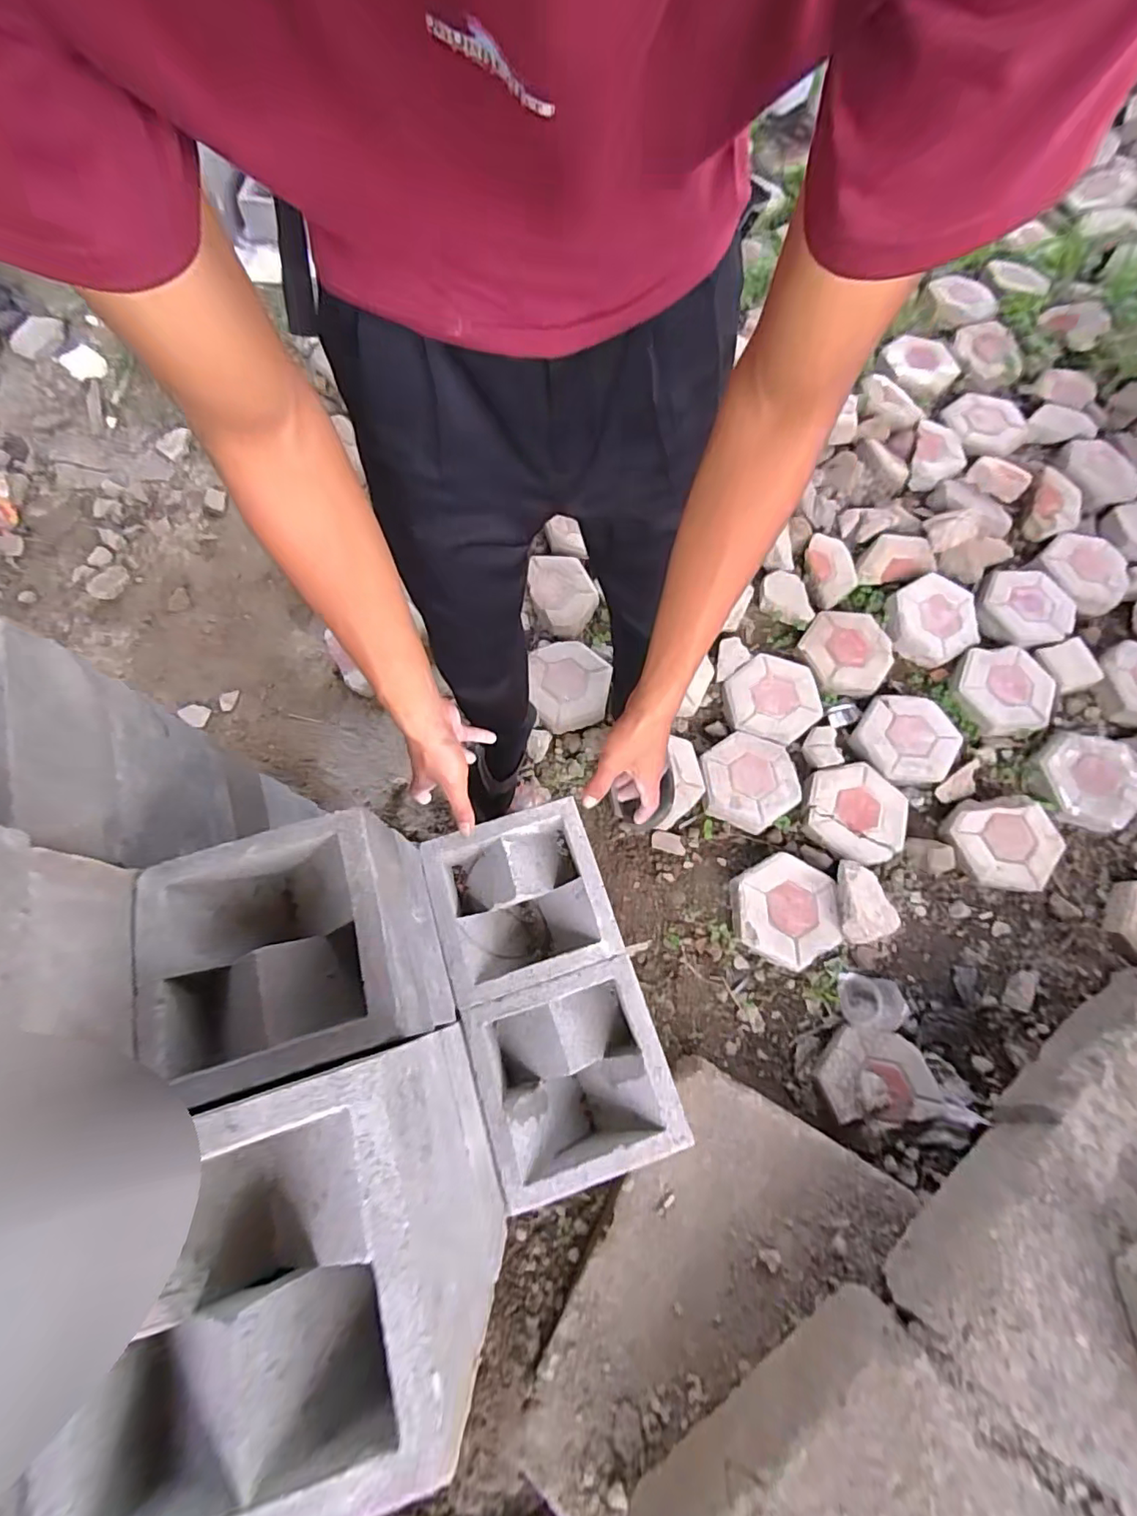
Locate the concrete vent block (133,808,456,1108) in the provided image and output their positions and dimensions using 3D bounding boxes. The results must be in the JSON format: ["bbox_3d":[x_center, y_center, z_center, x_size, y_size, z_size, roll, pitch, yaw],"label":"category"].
[{"bbox_3d":[-0.251,0.184,0.541,0.209,0.185,0.197,-14,71,-7],"label":"concrete vent block"}]

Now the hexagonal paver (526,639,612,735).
[{"bbox_3d":[0.004,-0.169,1.302,0.193,0.054,0.218,-2,73,0],"label":"hexagonal paver"}]

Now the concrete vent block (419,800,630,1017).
[{"bbox_3d":[-0.058,0.170,0.693,0.197,0.073,0.199,-17,74,-4],"label":"concrete vent block"}]

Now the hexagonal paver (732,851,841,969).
[{"bbox_3d":[0.430,0.301,1.123,0.199,0.060,0.217,3,73,2],"label":"hexagonal paver"}]

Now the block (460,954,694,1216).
[{"bbox_3d":[0.006,0.349,0.629,0.198,0.073,0.199,-17,72,-8],"label":"block"}]

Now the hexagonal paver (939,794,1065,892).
[{"bbox_3d":[0.906,0.172,1.158,0.210,0.057,0.200,-11,73,-2],"label":"hexagonal paver"}]

